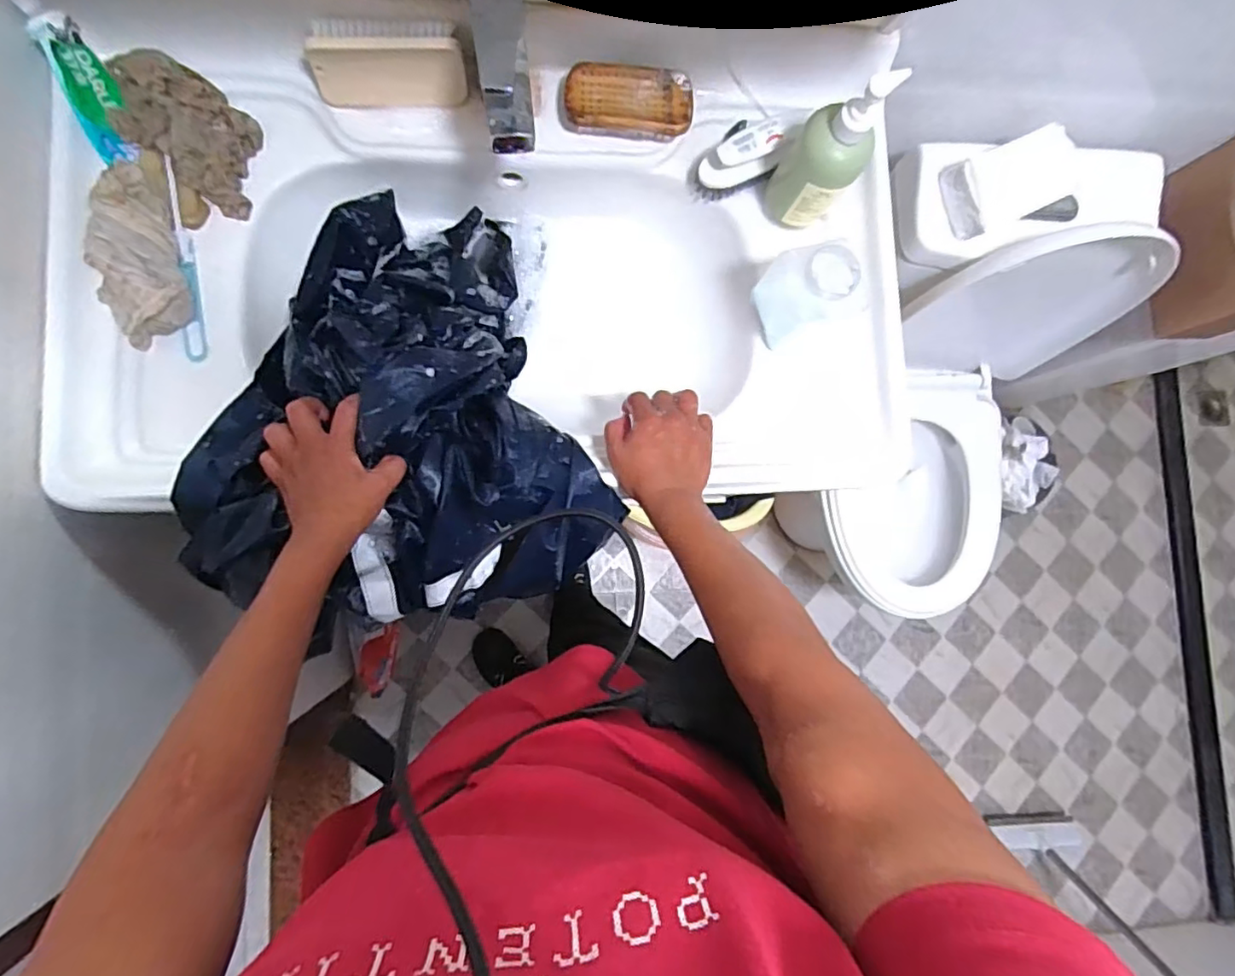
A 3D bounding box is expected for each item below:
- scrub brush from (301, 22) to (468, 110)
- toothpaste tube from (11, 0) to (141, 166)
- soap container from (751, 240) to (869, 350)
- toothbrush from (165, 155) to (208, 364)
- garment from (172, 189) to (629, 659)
[{"bbox_3d":[-0.220,-0.411,0.572,0.138,0.075,0.039,-3,59,-5],"label":"scrub brush"},{"bbox_3d":[-0.486,-0.371,0.539,0.031,0.040,0.137,-18,118,-6],"label":"toothpaste tube"},{"bbox_3d":[0.192,-0.194,0.609,0.068,0.114,0.076,-11,87,-8],"label":"soap container"},{"bbox_3d":[-0.421,-0.218,0.579,0.016,0.016,0.193,-8,87,-8],"label":"toothbrush"},{"bbox_3d":[-0.238,-0.084,0.608,0.356,0.220,0.429,-19,92,-6],"label":"garment"}]

